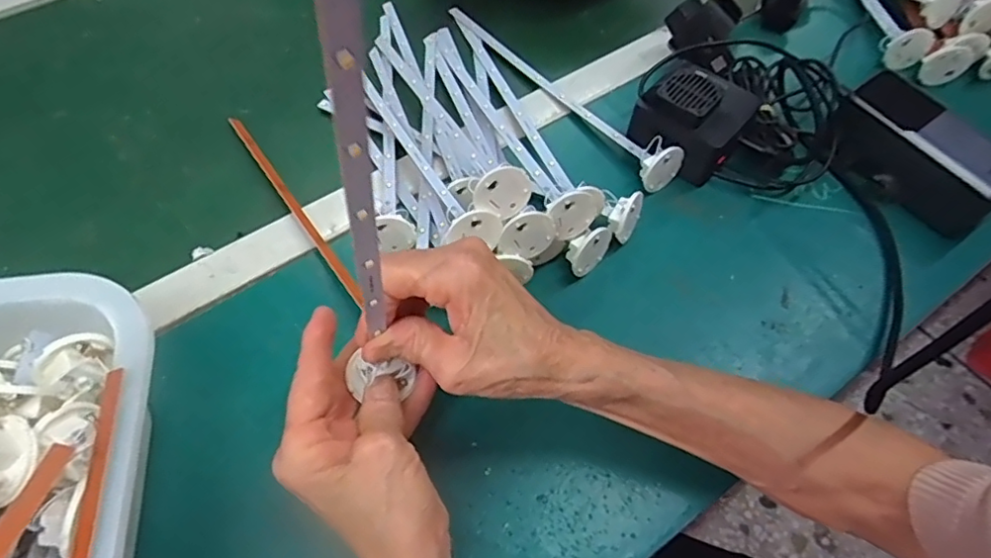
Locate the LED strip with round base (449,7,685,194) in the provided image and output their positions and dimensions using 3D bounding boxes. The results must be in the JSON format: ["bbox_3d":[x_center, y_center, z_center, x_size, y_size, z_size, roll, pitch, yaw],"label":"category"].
[{"bbox_3d":[0.046,-0.179,0.506,0.037,0.029,0.287,-33,64,-19],"label":"LED strip with round base"}]

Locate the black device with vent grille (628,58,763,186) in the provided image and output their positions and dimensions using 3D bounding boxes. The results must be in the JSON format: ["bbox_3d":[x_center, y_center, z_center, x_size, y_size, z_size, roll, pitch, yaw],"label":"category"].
[{"bbox_3d":[0.157,-0.130,0.457,0.074,0.047,0.074,37,65,20],"label":"black device with vent grille"}]

